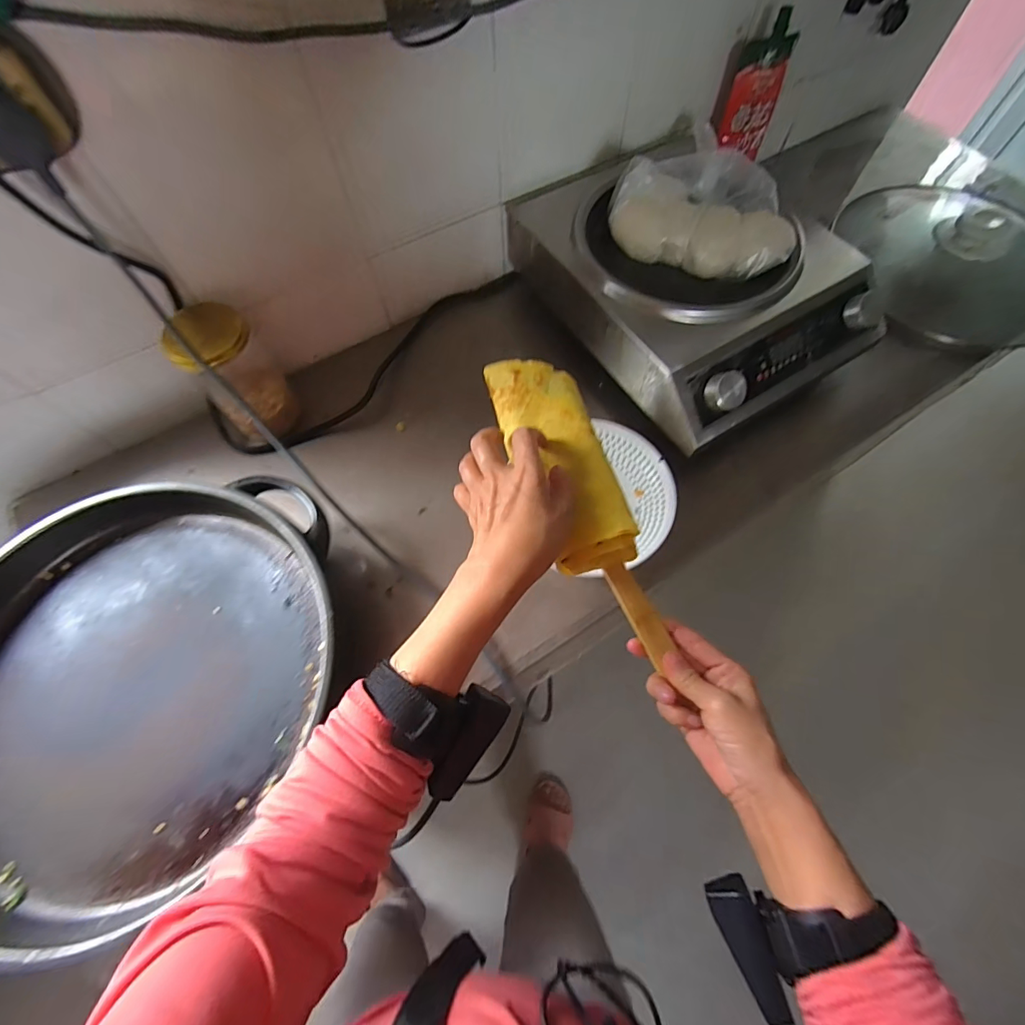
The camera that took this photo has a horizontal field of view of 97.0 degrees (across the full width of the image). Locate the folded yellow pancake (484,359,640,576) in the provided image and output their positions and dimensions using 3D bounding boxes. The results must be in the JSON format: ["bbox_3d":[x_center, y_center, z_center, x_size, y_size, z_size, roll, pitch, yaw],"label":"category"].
[{"bbox_3d":[0.042,-0.054,0.414,0.075,0.050,0.216,-20,67,-8],"label":"folded yellow pancake"}]

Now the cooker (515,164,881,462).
[{"bbox_3d":[0.243,-0.319,0.595,0.348,0.099,0.403,-30,68,-12],"label":"cooker"}]

